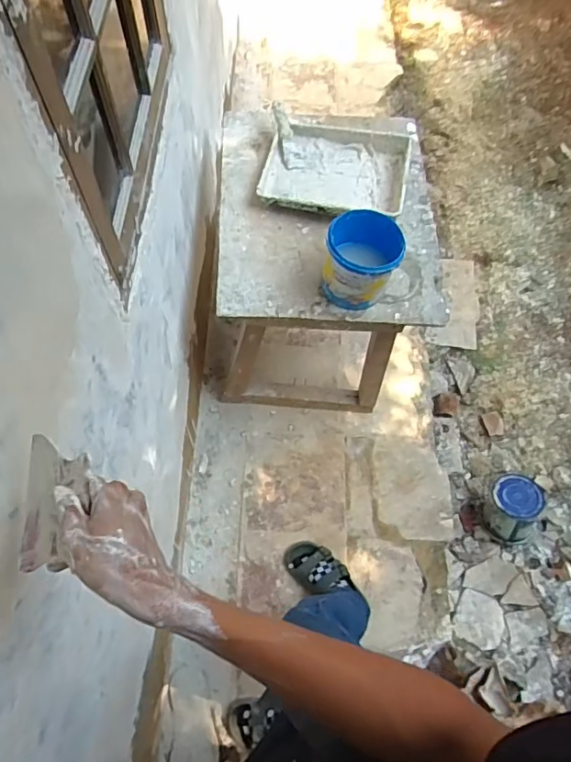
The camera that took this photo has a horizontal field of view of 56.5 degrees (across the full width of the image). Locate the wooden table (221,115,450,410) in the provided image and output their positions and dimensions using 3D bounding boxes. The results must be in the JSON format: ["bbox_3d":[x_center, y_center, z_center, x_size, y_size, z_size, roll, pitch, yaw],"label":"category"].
[{"bbox_3d":[0.088,-0.344,1.575,0.577,0.524,0.696,2,64,0],"label":"wooden table"}]

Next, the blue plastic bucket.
[{"bbox_3d":[0.167,-0.262,1.179,0.155,0.151,0.160,0,64,-1],"label":"blue plastic bucket"}]

